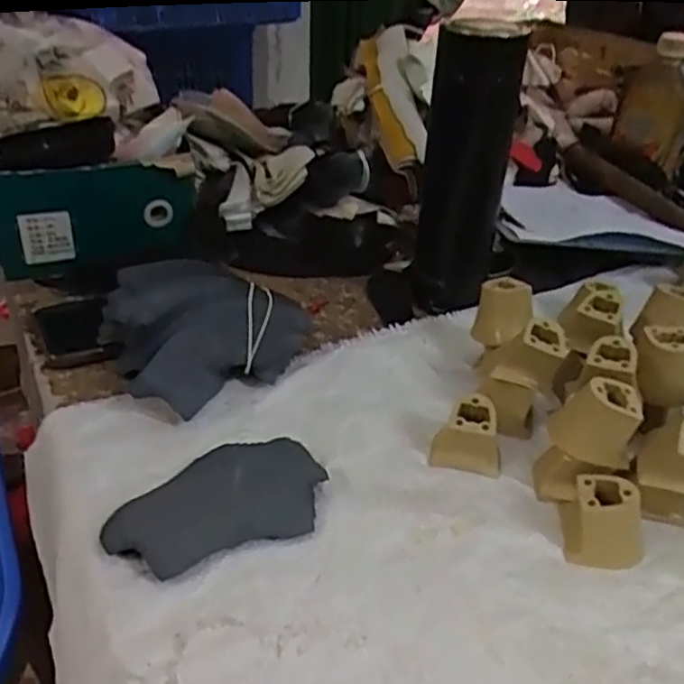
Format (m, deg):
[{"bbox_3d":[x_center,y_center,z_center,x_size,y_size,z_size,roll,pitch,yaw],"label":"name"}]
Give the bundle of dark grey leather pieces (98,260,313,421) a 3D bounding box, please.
[{"bbox_3d":[-0.093,-0.013,0.499,0.136,0.063,0.117,-16,38,-25],"label":"bundle of dark grey leather pieces"}]

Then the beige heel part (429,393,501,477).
[{"bbox_3d":[0.080,0.057,0.442,0.043,0.034,0.033,9,35,10],"label":"beige heel part"}]

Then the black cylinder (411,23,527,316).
[{"bbox_3d":[0.094,-0.124,0.547,0.063,0.208,0.048,7,34,7],"label":"black cylinder"}]

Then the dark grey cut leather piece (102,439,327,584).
[{"bbox_3d":[-0.069,0.091,0.395,0.122,0.011,0.070,-15,38,-24],"label":"dark grey cut leather piece"}]

